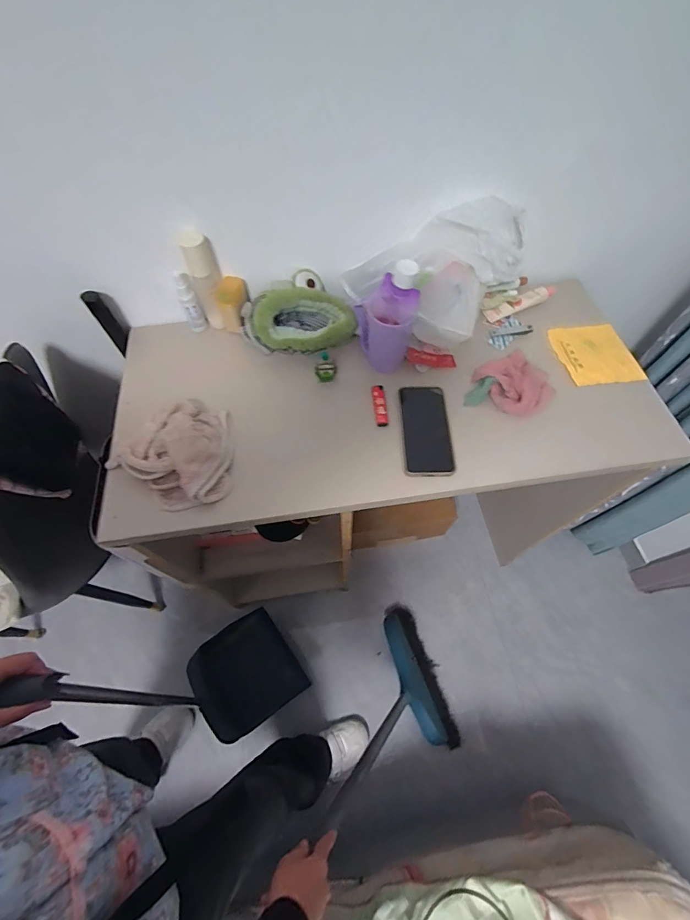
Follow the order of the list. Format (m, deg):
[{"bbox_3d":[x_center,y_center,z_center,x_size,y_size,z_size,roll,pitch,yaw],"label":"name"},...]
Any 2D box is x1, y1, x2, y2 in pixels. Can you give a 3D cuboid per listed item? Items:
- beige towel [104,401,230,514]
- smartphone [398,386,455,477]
[{"bbox_3d":[-0.246,-0.014,0.570,0.176,0.076,0.178,-39,68,-18],"label":"beige towel"},{"bbox_3d":[0.126,-0.048,0.604,0.075,0.009,0.159,-1,62,0],"label":"smartphone"}]

